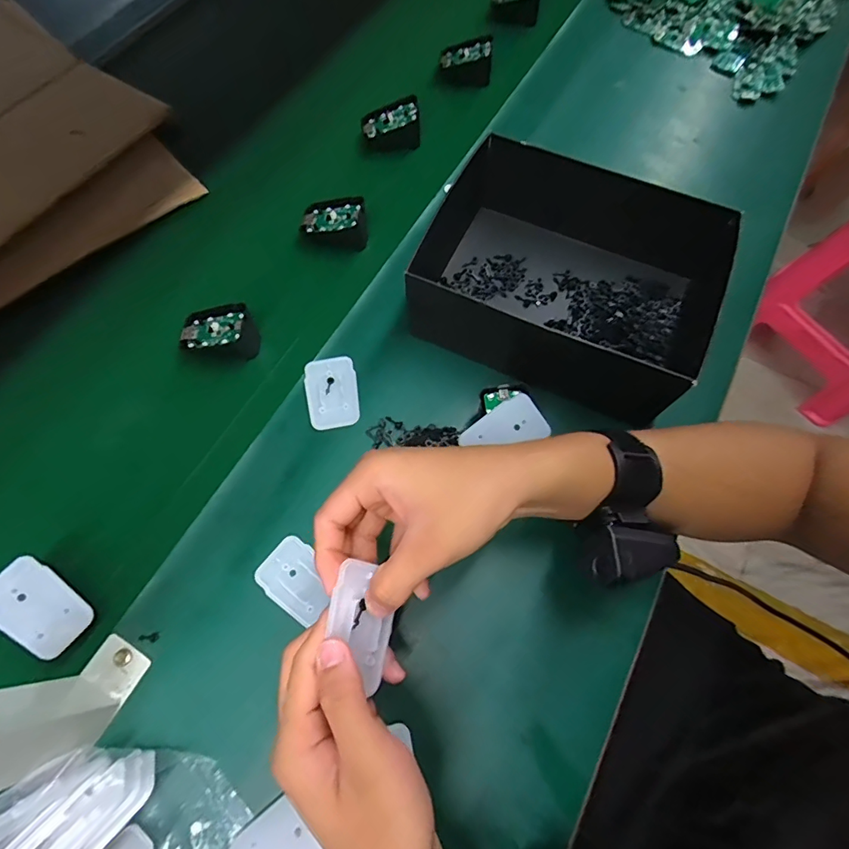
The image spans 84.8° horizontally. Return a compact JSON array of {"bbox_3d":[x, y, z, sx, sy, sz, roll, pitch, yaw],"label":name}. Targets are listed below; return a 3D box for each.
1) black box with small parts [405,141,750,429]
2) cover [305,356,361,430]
[{"bbox_3d":[0.126,-0.135,0.419,0.251,0.080,0.190,23,69,10],"label":"black box with small parts"},{"bbox_3d":[-0.082,-0.029,0.415,0.044,0.005,0.067,-10,67,-4],"label":"cover"}]

